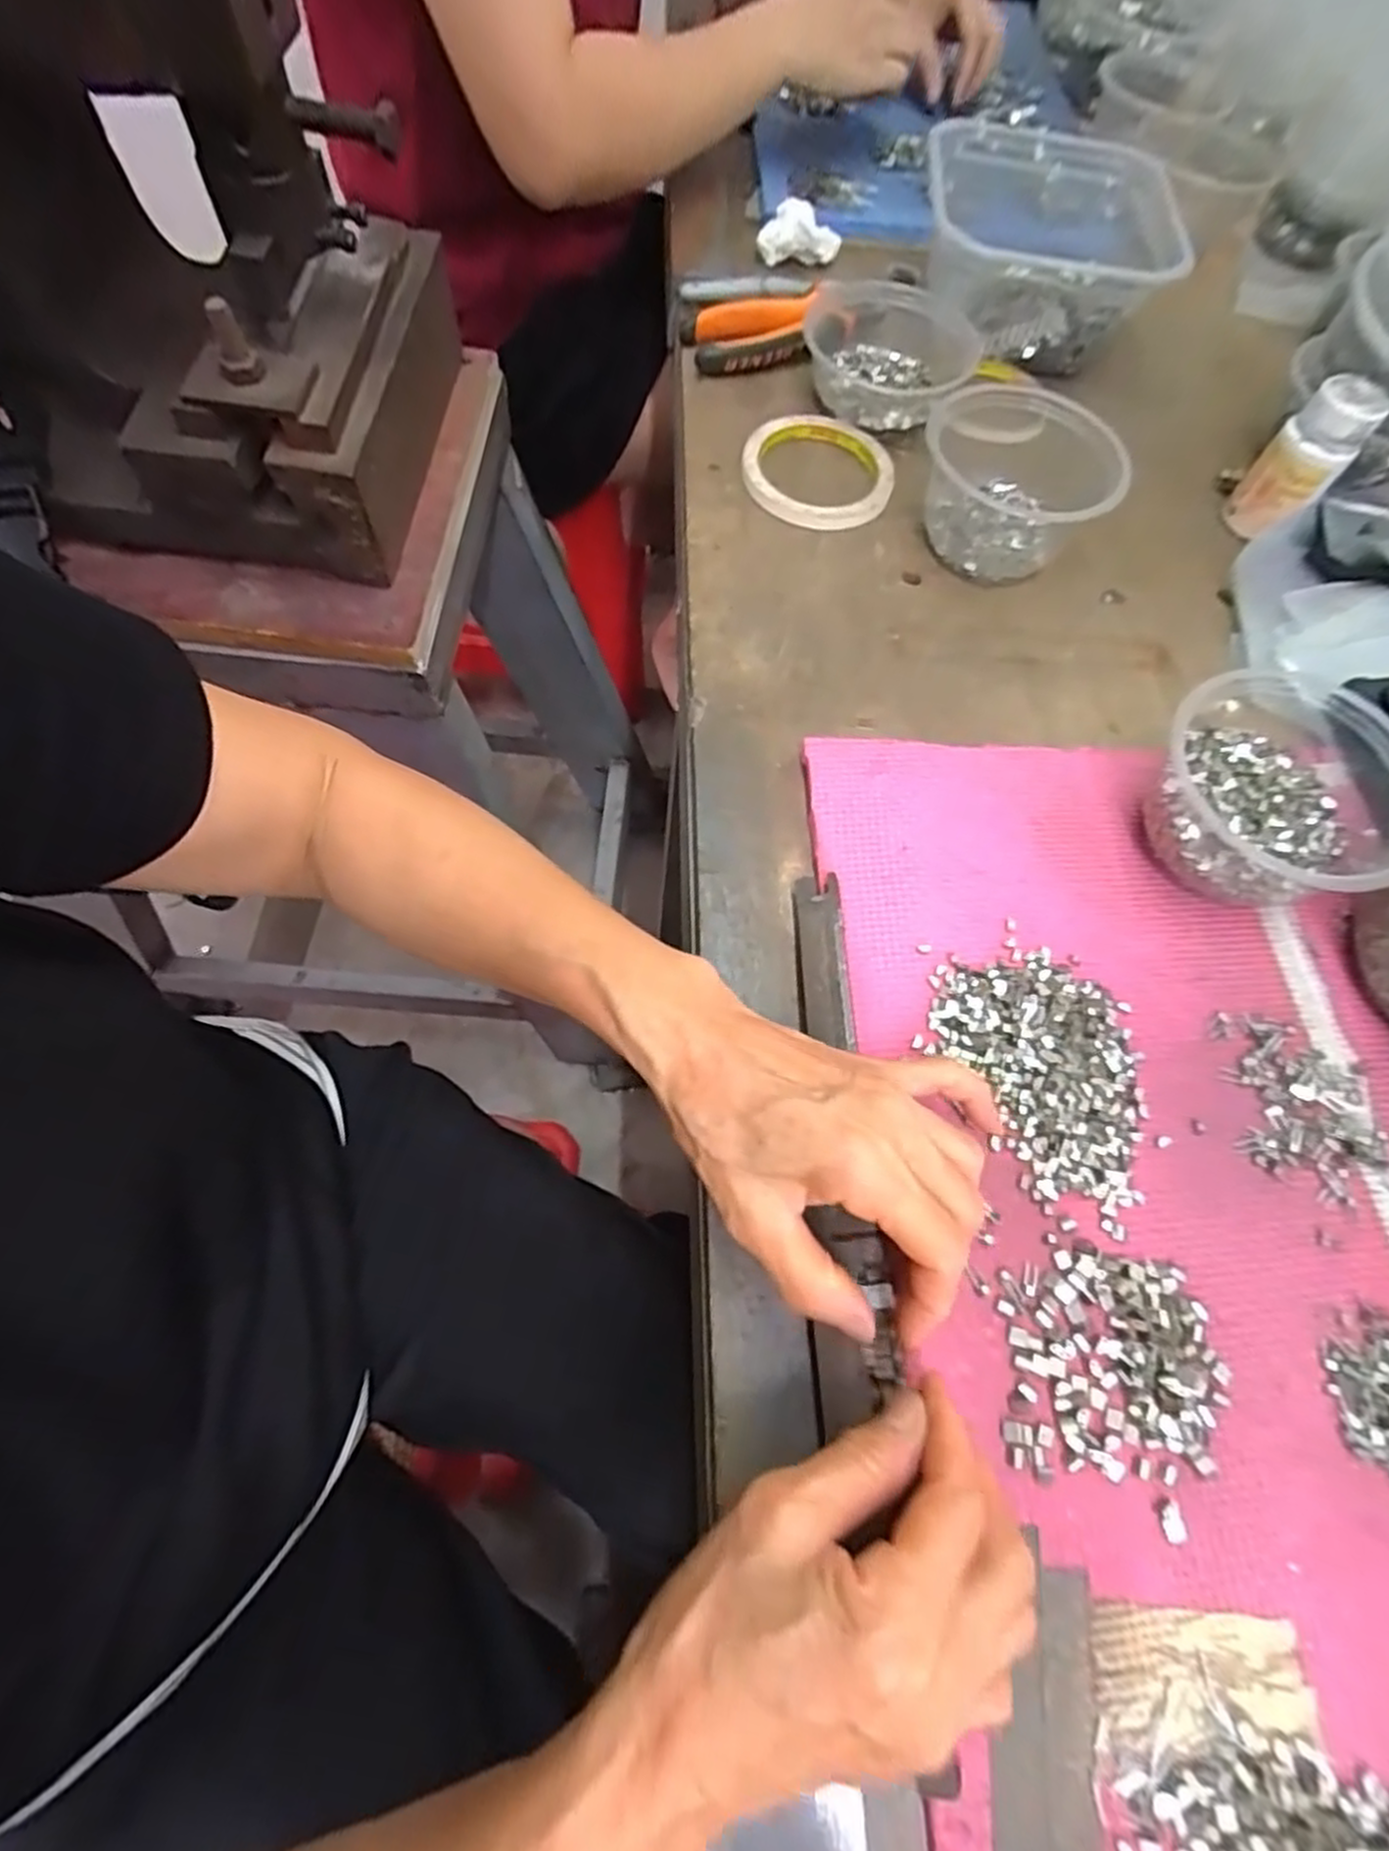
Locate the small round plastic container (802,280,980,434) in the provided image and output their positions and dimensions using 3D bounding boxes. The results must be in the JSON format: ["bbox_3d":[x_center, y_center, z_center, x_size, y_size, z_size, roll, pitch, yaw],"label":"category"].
[{"bbox_3d":[0.127,-0.387,0.525,0.118,0.045,0.098,25,66,6],"label":"small round plastic container"}]

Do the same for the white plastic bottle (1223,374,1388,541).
[{"bbox_3d":[0.378,-0.289,0.475,0.045,0.074,0.043,37,68,12],"label":"white plastic bottle"}]

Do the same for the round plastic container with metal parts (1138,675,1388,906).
[{"bbox_3d":[0.273,-0.059,0.368,0.100,0.066,0.113,-26,70,-15],"label":"round plastic container with metal parts"}]

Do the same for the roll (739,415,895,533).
[{"bbox_3d":[0.080,-0.297,0.500,0.097,0.013,0.094,2,66,-5],"label":"roll"}]

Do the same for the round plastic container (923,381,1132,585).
[{"bbox_3d":[0.196,-0.279,0.474,0.107,0.064,0.135,14,65,2],"label":"round plastic container"}]

